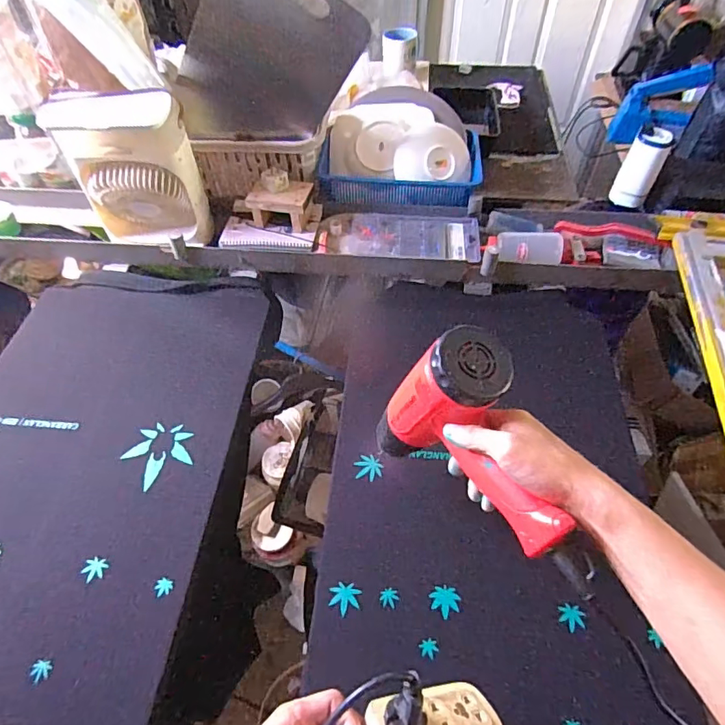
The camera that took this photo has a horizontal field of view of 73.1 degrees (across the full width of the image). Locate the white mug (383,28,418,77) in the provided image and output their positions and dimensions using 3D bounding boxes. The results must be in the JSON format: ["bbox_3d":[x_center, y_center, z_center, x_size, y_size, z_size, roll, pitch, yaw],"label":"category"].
[{"bbox_3d":[0.102,-0.824,1.300,0.097,0.094,0.099,5,54,4],"label":"white mug"}]

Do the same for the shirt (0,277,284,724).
[{"bbox_3d":[-0.385,0.099,0.689,0.461,0.042,0.662,-1,54,3],"label":"shirt"}]

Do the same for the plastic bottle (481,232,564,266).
[{"bbox_3d":[0.292,-0.202,0.886,0.144,0.047,0.058,9,53,5],"label":"plastic bottle"}]

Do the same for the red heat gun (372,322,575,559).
[{"bbox_3d":[0.104,0.067,0.440,0.079,0.158,0.198,-37,60,-21],"label":"red heat gun"}]

